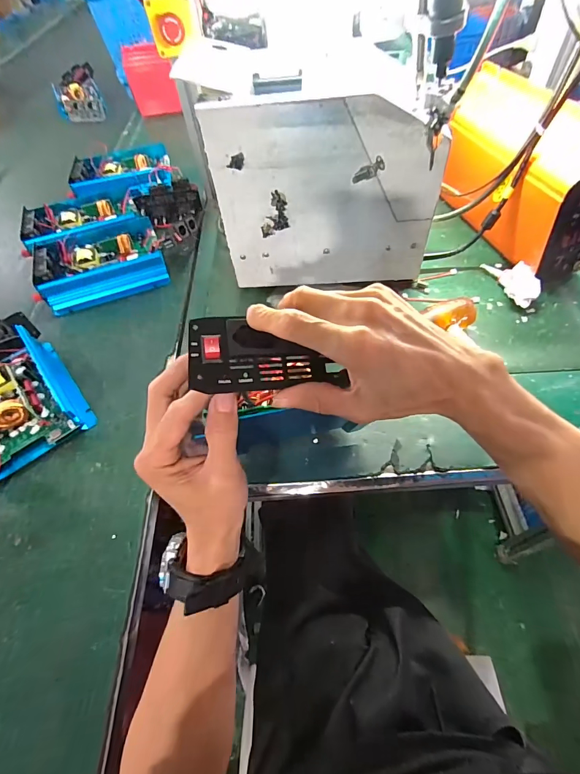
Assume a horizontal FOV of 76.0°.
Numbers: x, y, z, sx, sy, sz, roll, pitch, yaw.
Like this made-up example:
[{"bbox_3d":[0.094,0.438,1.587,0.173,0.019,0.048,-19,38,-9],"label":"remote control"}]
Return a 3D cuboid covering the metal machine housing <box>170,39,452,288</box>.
[{"bbox_3d":[0.045,-0.333,0.594,0.342,0.305,0.184,-3,55,3],"label":"metal machine housing"}]

